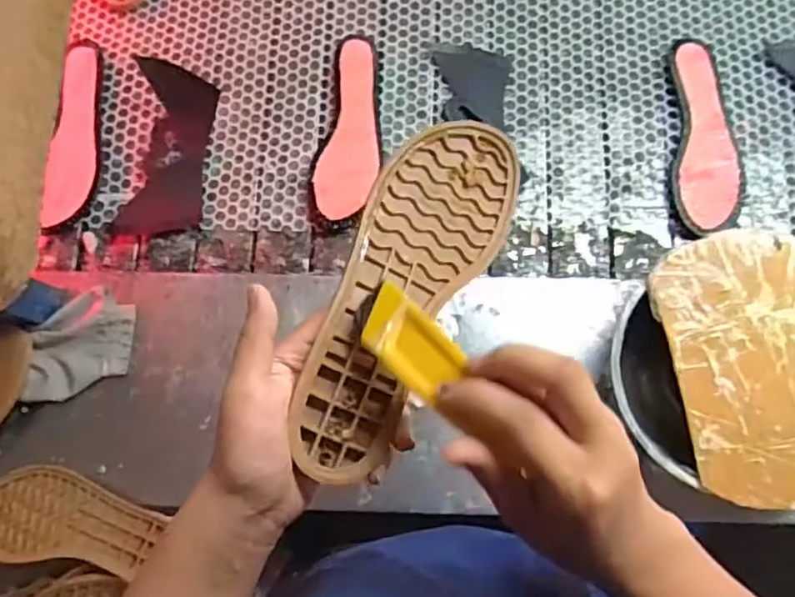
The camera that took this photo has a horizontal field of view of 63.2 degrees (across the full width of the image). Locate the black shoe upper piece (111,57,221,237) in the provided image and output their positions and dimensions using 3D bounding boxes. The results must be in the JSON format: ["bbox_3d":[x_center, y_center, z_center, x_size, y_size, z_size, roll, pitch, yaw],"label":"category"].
[{"bbox_3d":[-0.266,-0.177,0.757,0.095,0.004,0.213,3,80,2],"label":"black shoe upper piece"}]

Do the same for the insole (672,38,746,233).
[{"bbox_3d":[0.351,-0.186,0.732,0.080,0.022,0.234,0,76,1],"label":"insole"}]

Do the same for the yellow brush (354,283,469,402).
[{"bbox_3d":[0.004,0.022,0.336,0.033,0.017,0.066,-40,65,-12],"label":"yellow brush"}]

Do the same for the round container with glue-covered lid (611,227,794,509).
[{"bbox_3d":[0.329,0.064,0.606,0.240,0.064,0.241,0,76,1],"label":"round container with glue-covered lid"}]

